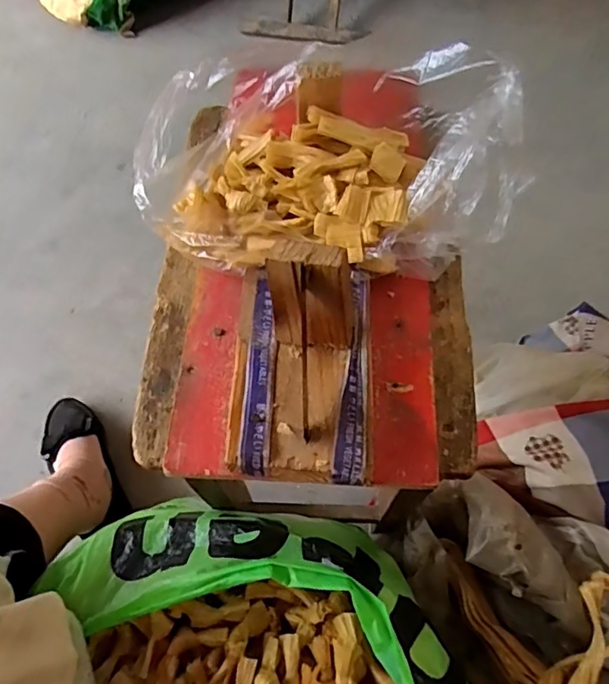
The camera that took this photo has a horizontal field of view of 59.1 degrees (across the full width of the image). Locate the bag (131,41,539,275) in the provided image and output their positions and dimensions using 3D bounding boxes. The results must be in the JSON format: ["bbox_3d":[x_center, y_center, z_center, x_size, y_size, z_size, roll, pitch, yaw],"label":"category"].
[{"bbox_3d":[0.021,-0.131,0.386,0.272,0.071,0.179,3,62,5],"label":"bag"}]

